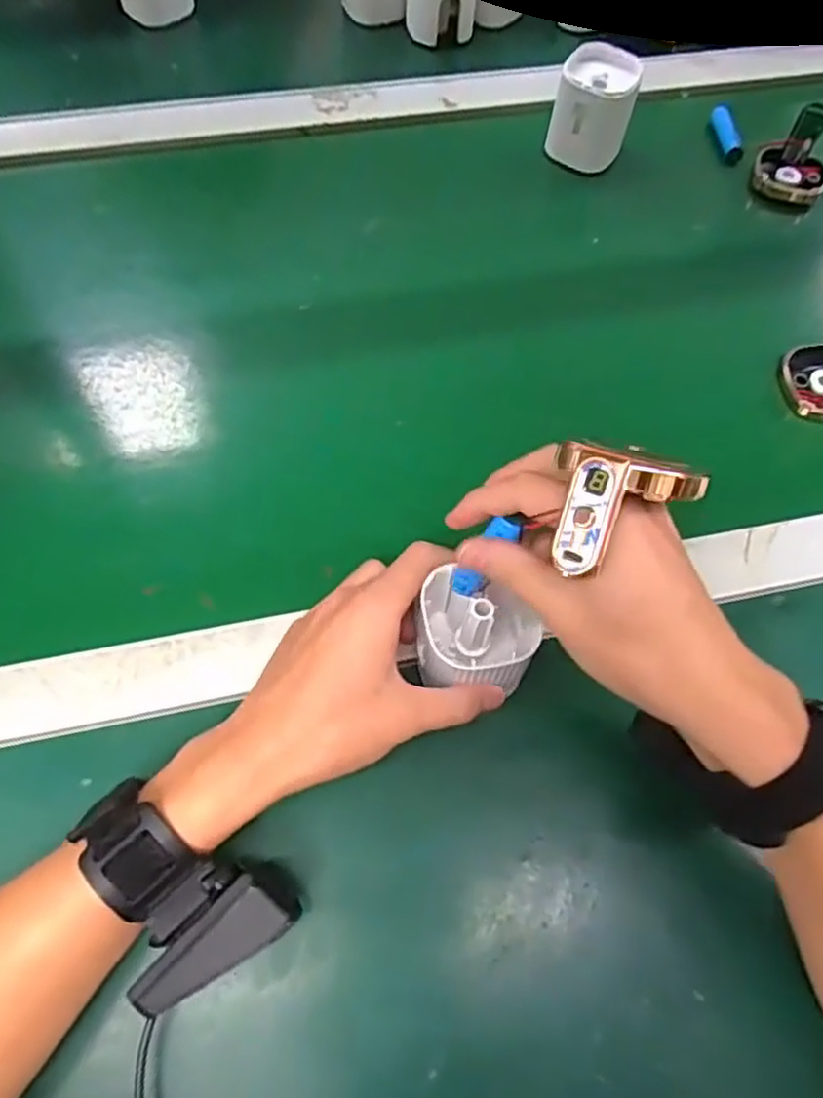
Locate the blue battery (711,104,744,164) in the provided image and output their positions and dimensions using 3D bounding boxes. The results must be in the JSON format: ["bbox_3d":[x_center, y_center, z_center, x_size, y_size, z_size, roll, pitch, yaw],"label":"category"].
[{"bbox_3d":[0.258,-0.339,0.595,0.017,0.017,0.054,0,64,-3],"label":"blue battery"}]

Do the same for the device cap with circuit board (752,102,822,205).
[{"bbox_3d":[0.300,-0.305,0.565,0.058,0.049,0.051,26,66,10],"label":"device cap with circuit board"}]

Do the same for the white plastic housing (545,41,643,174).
[{"bbox_3d":[0.140,-0.336,0.560,0.058,0.066,0.061,16,65,5],"label":"white plastic housing"}]

